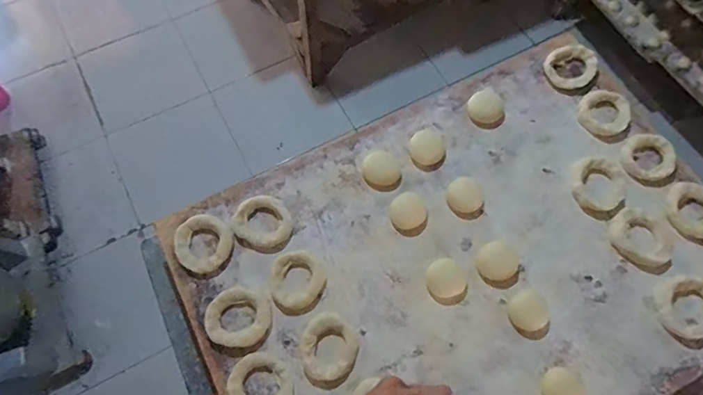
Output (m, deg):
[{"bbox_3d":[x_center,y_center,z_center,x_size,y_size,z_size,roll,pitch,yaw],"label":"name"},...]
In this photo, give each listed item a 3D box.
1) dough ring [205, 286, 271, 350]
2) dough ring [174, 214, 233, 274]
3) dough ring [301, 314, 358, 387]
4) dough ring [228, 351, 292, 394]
[{"bbox_3d":[-0.117,0.124,0.499,0.064,0.011,0.062,0,66,0],"label":"dough ring"},{"bbox_3d":[-0.165,0.051,0.535,0.061,0.009,0.063,0,66,0],"label":"dough ring"},{"bbox_3d":[-0.024,0.158,0.494,0.064,0.014,0.063,0,66,0],"label":"dough ring"},{"bbox_3d":[-0.091,0.189,0.477,0.057,0.012,0.066,-16,67,-7],"label":"dough ring"}]

